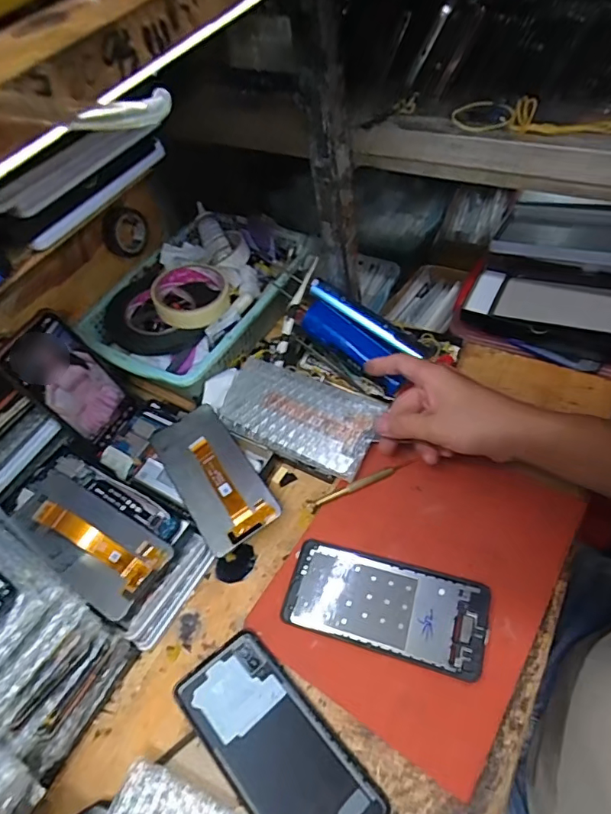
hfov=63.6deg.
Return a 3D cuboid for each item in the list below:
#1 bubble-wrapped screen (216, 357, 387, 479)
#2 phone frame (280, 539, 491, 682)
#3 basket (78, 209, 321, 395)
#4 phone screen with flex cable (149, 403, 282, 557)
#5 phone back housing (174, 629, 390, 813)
[{"bbox_3d":[-0.008,0.006,0.515,0.164,0.020,0.090,21,59,19],"label":"bubble-wrapped screen"},{"bbox_3d":[0.066,0.163,0.412,0.162,0.010,0.074,13,57,14],"label":"phone frame"},{"bbox_3d":[-0.125,-0.131,0.621,0.202,0.074,0.276,30,64,25],"label":"basket"},{"bbox_3d":[-0.092,0.064,0.479,0.072,0.008,0.158,-34,56,-10],"label":"phone screen with flex cable"},{"bbox_3d":[-0.022,0.248,0.360,0.074,0.012,0.164,-38,60,-20],"label":"phone back housing"}]

